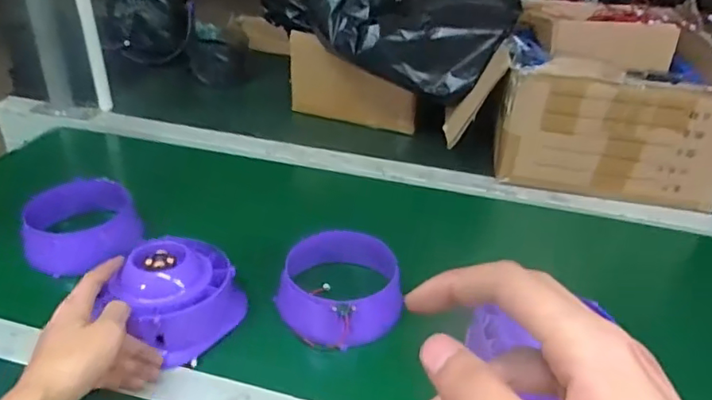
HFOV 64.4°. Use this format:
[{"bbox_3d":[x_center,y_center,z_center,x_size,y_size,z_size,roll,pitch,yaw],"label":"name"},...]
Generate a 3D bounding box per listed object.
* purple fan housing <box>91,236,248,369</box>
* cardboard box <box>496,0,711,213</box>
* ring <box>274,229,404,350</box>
[{"bbox_3d":[-0.170,0.090,0.545,0.083,0.081,0.112,27,40,29],"label":"purple fan housing"},{"bbox_3d":[0.360,-0.135,0.811,0.312,0.175,0.206,9,33,9],"label":"cardboard box"},{"bbox_3d":[-0.014,0.088,0.573,0.119,0.066,0.100,11,33,13],"label":"ring"}]

